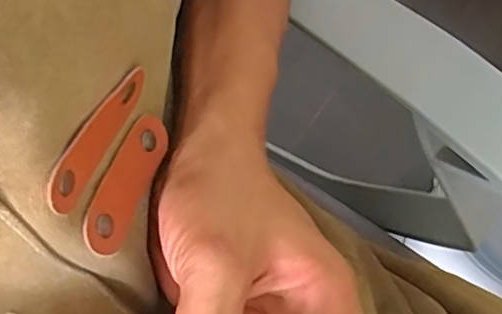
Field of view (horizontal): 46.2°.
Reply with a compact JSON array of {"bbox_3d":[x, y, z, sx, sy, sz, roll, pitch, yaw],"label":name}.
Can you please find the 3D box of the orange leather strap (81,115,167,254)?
[{"bbox_3d":[-0.048,0.011,0.234,0.004,0.023,0.063,-8,46,33],"label":"orange leather strap"}]

